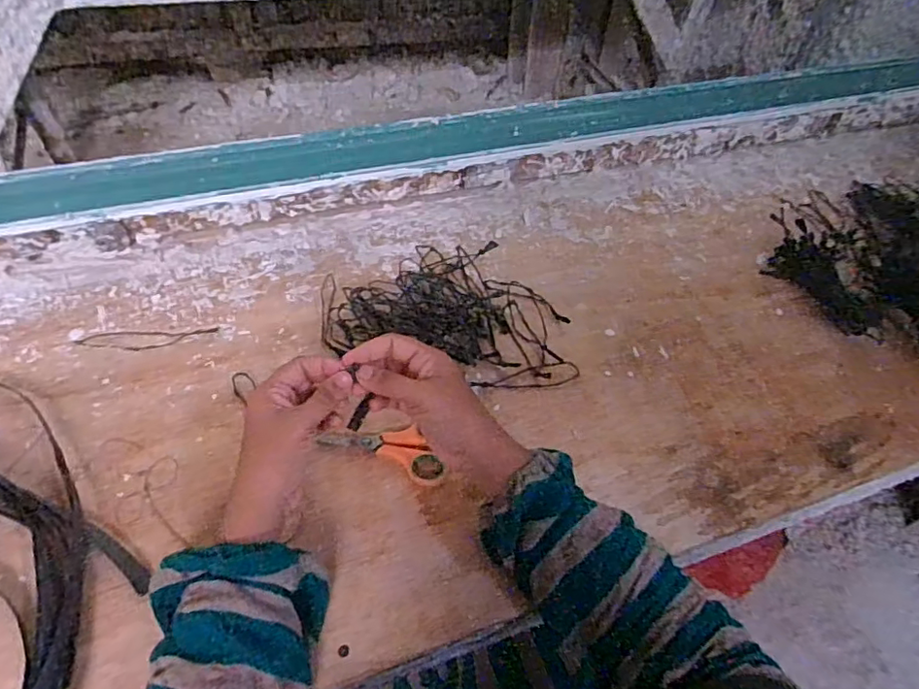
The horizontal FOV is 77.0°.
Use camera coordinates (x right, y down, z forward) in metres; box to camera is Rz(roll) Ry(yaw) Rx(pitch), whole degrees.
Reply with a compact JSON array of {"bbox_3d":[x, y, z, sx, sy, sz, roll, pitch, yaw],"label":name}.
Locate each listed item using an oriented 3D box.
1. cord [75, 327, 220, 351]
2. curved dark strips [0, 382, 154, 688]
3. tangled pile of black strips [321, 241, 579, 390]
[{"bbox_3d":[-0.296,-0.005,0.548,0.124,0.004,0.023,-4,52,-8],"label":"cord"},{"bbox_3d":[-0.334,0.144,0.414,0.289,0.021,0.183,26,54,15],"label":"curved dark strips"},{"bbox_3d":[-0.012,-0.044,0.594,0.239,0.024,0.173,9,51,2],"label":"tangled pile of black strips"}]

